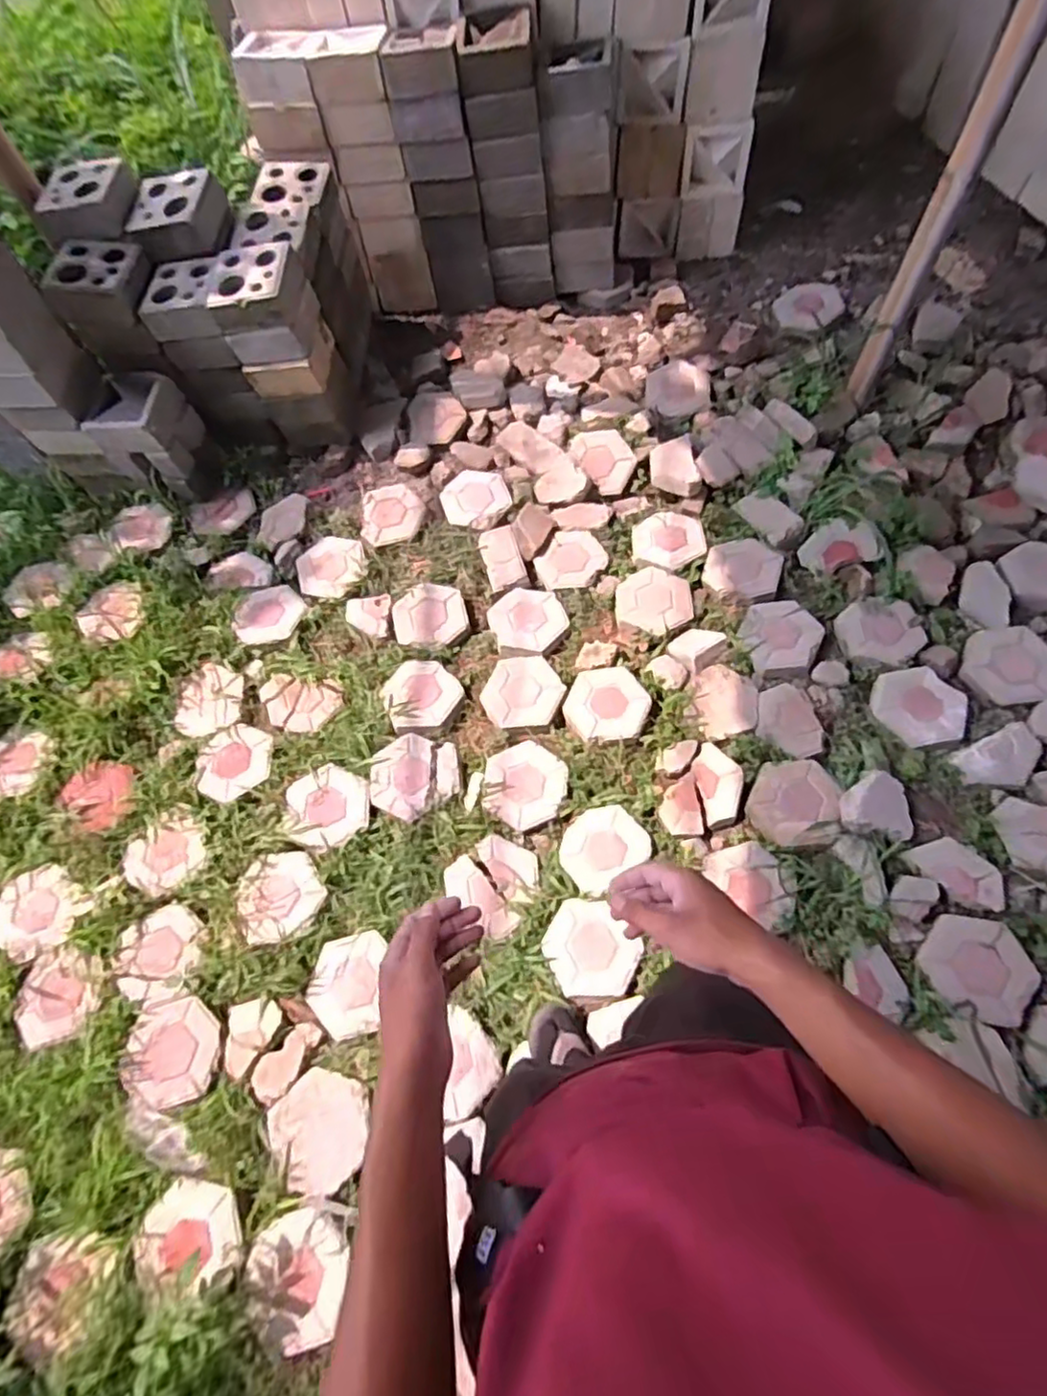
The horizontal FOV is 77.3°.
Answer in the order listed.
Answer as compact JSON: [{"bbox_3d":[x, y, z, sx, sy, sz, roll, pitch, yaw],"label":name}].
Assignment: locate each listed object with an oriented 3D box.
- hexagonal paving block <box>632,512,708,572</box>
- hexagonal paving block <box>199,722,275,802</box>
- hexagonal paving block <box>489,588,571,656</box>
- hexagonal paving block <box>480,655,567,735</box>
[{"bbox_3d":[0.405,-0.435,1.833,0.204,0.051,0.174,11,67,10],"label":"hexagonal paving block"},{"bbox_3d":[-0.720,0.157,1.631,0.182,0.030,0.192,21,69,14],"label":"hexagonal paving block"},{"bbox_3d":[0.015,-0.208,1.786,0.201,0.045,0.220,-18,65,-3],"label":"hexagonal paving block"},{"bbox_3d":[-0.001,-0.022,1.663,0.204,0.040,0.215,23,70,15],"label":"hexagonal paving block"}]

